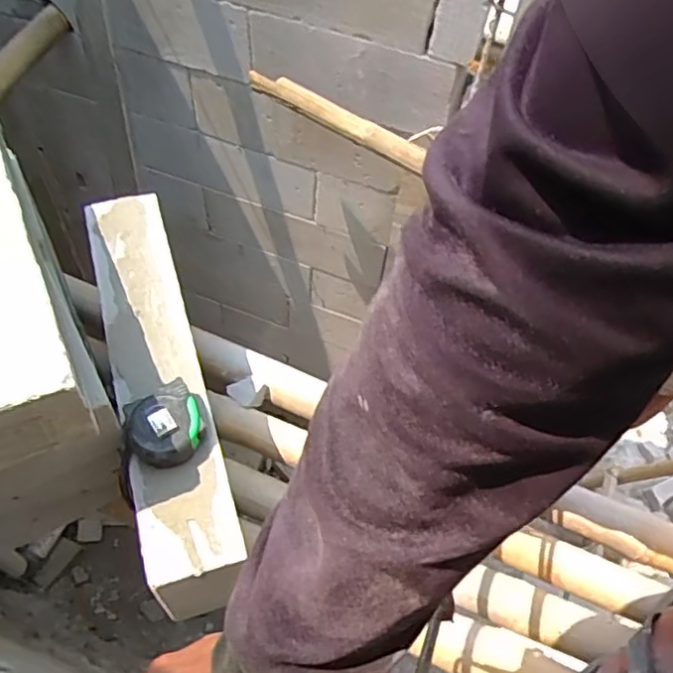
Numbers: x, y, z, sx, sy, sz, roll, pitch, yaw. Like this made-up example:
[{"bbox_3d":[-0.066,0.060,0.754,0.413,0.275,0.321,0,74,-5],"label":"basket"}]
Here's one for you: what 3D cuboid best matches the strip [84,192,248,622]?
[{"bbox_3d":[-0.217,0.031,0.774,0.109,0.043,0.544,-14,59,-13],"label":"strip"}]

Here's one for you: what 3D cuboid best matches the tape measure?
[{"bbox_3d":[-0.185,0.096,0.685,0.083,0.038,0.081,-23,61,-18],"label":"tape measure"}]

